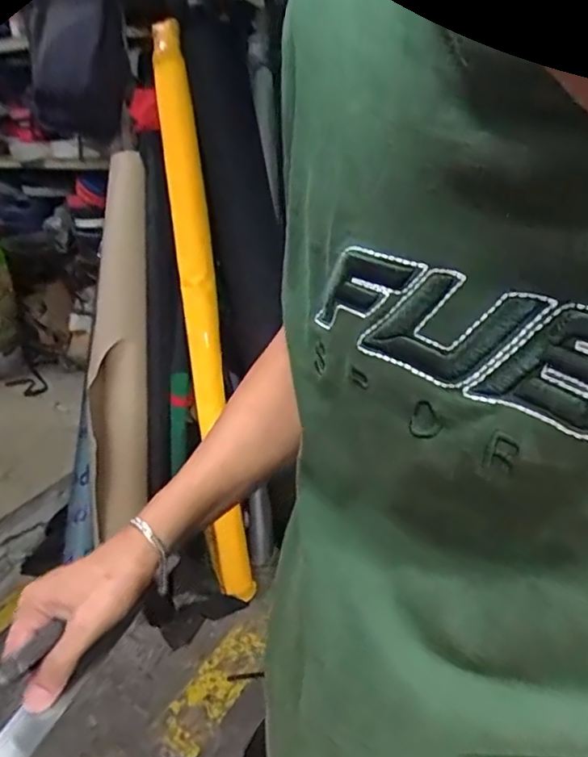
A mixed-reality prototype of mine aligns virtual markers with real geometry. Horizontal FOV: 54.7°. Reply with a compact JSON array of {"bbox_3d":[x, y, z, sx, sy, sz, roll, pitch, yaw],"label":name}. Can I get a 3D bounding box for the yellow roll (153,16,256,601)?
[{"bbox_3d":[-0.255,-0.196,1.579,0.103,1.634,0.074,-7,-2,-10],"label":"yellow roll"}]

